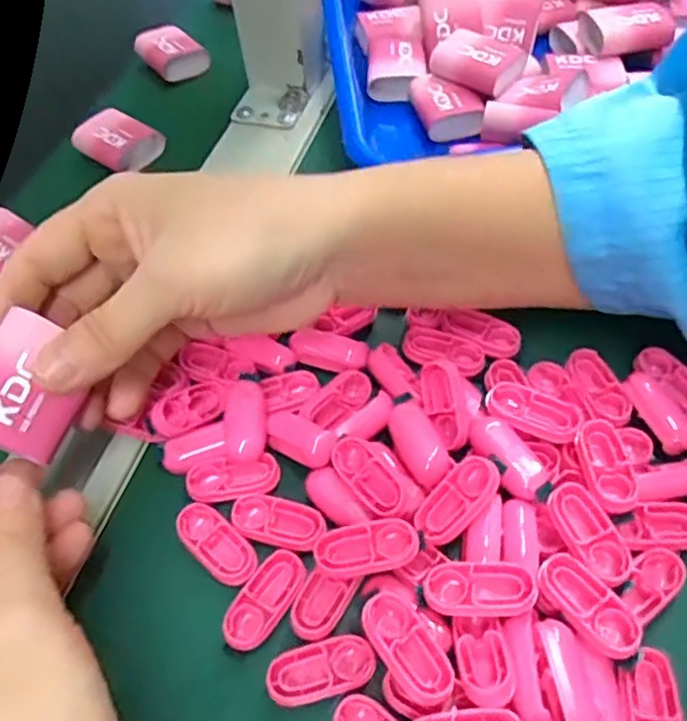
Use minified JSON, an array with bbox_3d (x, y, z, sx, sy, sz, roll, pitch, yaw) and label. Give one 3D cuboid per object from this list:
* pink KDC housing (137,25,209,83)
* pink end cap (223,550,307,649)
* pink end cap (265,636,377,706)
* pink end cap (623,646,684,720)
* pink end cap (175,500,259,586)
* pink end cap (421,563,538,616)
[{"bbox_3d":[-0.113,-0.200,0.428,0.047,0.015,0.032,37,65,27],"label":"pink KDC housing"},{"bbox_3d":[-0.026,0.079,0.218,0.016,0.004,0.033,30,62,24],"label":"pink end cap"},{"bbox_3d":[-0.007,0.096,0.204,0.034,0.004,0.015,-14,54,-5],"label":"pink end cap"},{"bbox_3d":[0.092,0.104,0.196,0.016,0.006,0.033,6,55,9],"label":"pink end cap"},{"bbox_3d":[-0.045,0.063,0.230,0.035,0.004,0.016,35,64,26],"label":"pink end cap"},{"bbox_3d":[0.043,0.073,0.208,0.034,0.008,0.015,0,54,5],"label":"pink end cap"}]

